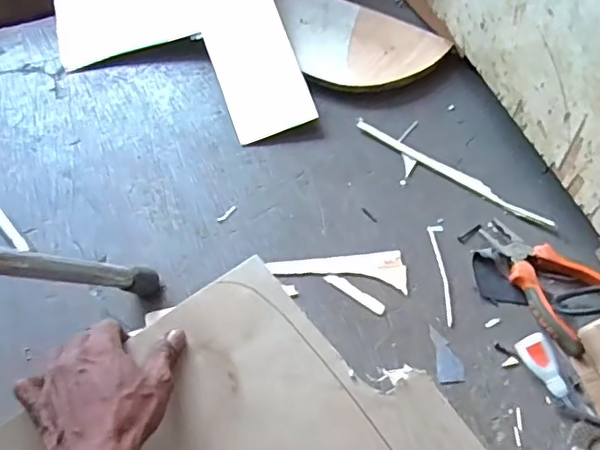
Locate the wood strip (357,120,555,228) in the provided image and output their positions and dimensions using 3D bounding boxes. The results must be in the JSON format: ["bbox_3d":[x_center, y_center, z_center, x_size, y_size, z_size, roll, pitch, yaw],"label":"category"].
[{"bbox_3d":[0.182,-0.064,0.686,0.259,0.004,0.016,32,64,19],"label":"wood strip"}]

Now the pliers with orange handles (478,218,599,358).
[{"bbox_3d":[0.266,0.053,0.607,0.084,0.023,0.158,-28,62,-16],"label":"pliers with orange handles"}]

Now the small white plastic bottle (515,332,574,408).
[{"bbox_3d":[0.243,0.143,0.555,0.031,0.019,0.071,-21,61,-11],"label":"small white plastic bottle"}]

